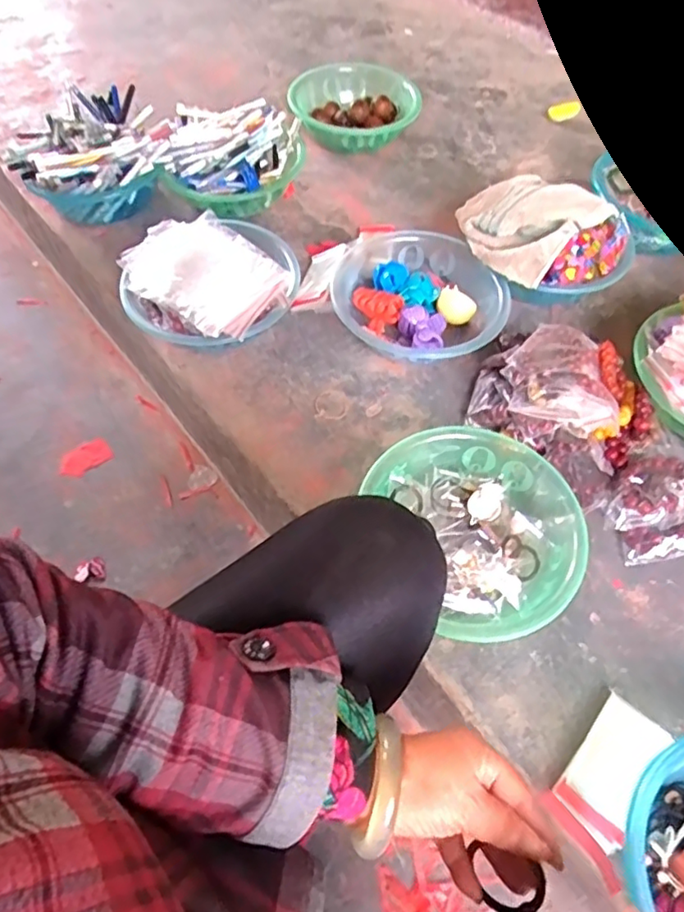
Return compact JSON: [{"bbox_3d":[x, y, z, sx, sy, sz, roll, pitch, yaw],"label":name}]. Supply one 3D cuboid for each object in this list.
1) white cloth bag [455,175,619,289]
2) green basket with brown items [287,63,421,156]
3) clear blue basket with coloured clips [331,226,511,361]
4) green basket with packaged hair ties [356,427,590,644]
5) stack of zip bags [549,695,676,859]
[{"bbox_3d":[0.261,-0.343,0.838,0.196,0.057,0.174,-38,67,-22],"label":"white cloth bag"},{"bbox_3d":[0.027,-0.635,1.095,0.215,0.082,0.214,1,58,-1],"label":"green basket with brown items"},{"bbox_3d":[0.109,-0.217,0.835,0.232,0.077,0.221,1,58,-1],"label":"clear blue basket with coloured clips"},{"bbox_3d":[0.156,0.078,0.659,0.228,0.070,0.239,-22,62,-15],"label":"green basket with packaged hair ties"},{"bbox_3d":[0.257,0.296,0.561,0.065,0.011,0.121,38,64,19],"label":"stack of zip bags"}]

